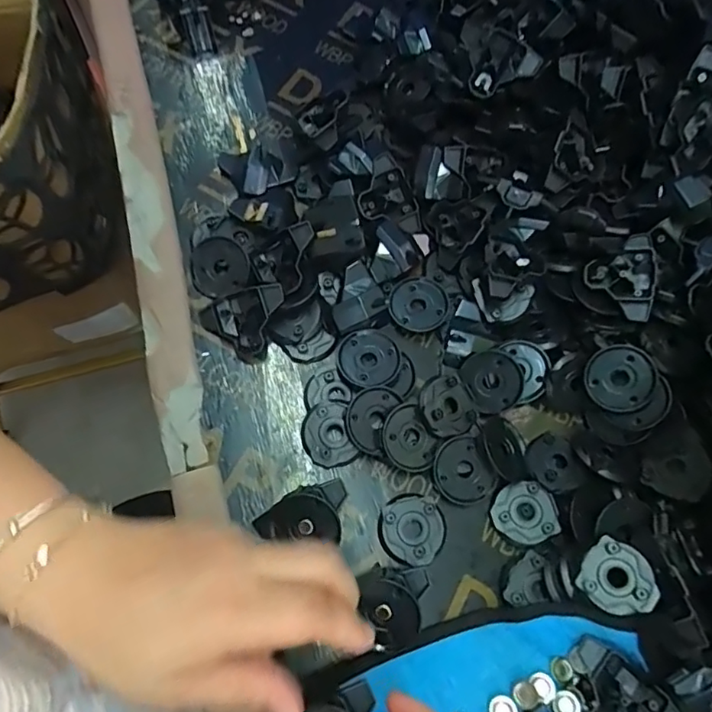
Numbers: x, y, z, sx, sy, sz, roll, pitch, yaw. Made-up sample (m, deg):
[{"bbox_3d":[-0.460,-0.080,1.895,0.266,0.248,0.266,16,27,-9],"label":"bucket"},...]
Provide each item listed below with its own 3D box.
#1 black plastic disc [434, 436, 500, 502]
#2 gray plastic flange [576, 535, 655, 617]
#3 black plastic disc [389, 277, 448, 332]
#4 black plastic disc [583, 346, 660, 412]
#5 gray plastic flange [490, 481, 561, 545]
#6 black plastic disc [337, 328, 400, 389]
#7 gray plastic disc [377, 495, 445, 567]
[{"bbox_3d":[0.069,0.074,0.348,0.037,0.004,0.042,-27,88,-10],"label":"black plastic disc"},{"bbox_3d":[0.149,0.127,0.309,0.038,0.010,0.038,28,76,19],"label":"gray plastic flange"},{"bbox_3d":[0.046,-0.038,0.390,0.040,0.006,0.044,2,70,-4],"label":"black plastic disc"},{"bbox_3d":[0.173,0.015,0.354,0.042,0.004,0.042,-2,85,19],"label":"black plastic disc"},{"bbox_3d":[0.107,0.100,0.344,0.039,0.008,0.037,2,70,-4],"label":"gray plastic flange"},{"bbox_3d":[0.009,0.002,0.368,0.041,0.008,0.041,2,70,-4],"label":"black plastic disc"},{"bbox_3d":[0.036,0.109,0.340,0.042,0.006,0.042,-26,75,-13],"label":"gray plastic disc"}]

